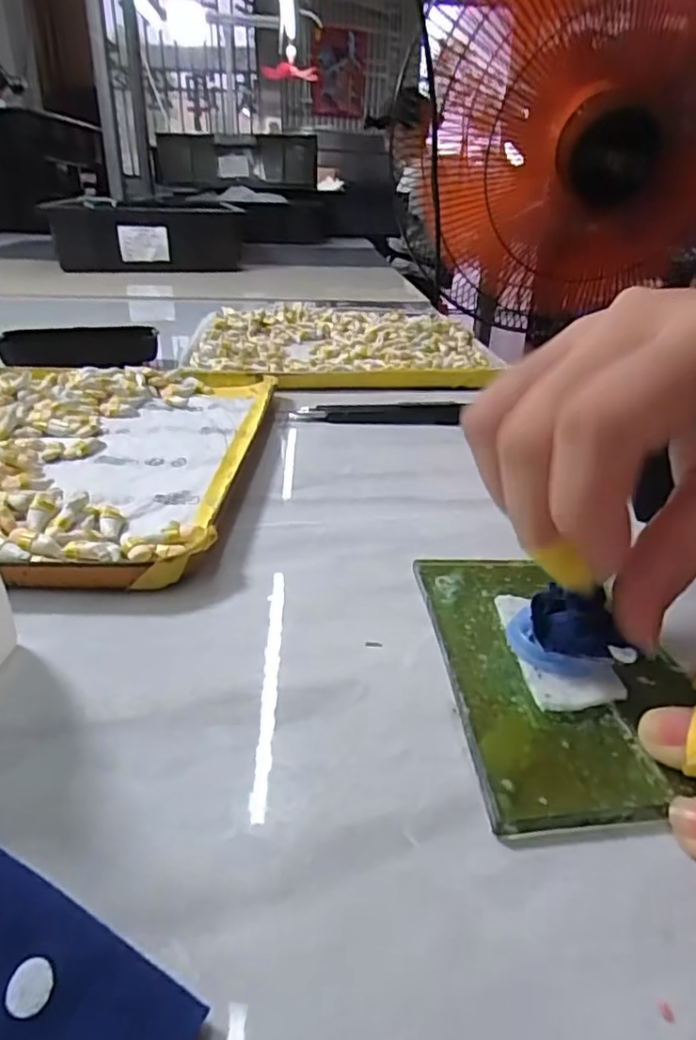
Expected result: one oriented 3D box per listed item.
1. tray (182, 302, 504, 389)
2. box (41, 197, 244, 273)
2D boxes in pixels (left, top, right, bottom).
[{"bbox_3d":[-0.010,-0.156,0.527,0.236,0.022,0.228,0,28,-3],"label":"tray"},{"bbox_3d":[-0.310,-0.426,0.941,0.264,0.097,0.054,-11,30,-21],"label":"box"}]

